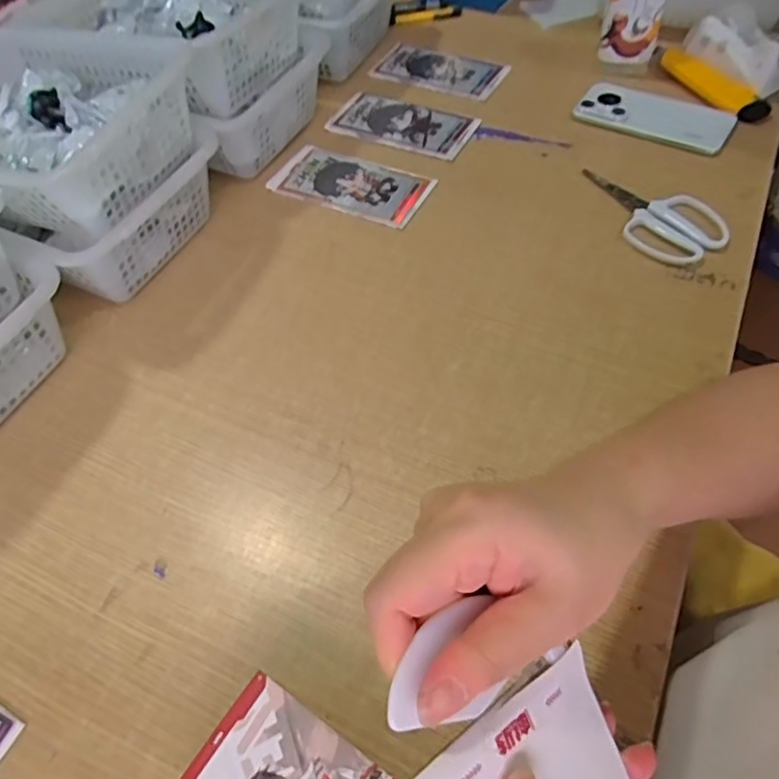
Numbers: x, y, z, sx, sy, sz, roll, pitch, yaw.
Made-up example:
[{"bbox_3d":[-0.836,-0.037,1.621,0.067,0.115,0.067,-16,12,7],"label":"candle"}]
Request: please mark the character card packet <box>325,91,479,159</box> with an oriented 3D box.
[{"bbox_3d":[0.015,-0.311,0.676,0.166,0.006,0.088,24,61,19],"label":"character card packet"}]

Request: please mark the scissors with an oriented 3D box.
[{"bbox_3d":[0.240,-0.169,0.555,0.151,0.012,0.084,35,65,24],"label":"scissors"}]

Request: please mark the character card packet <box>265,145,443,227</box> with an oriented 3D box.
[{"bbox_3d":[-0.041,-0.219,0.620,0.166,0.004,0.083,23,61,18],"label":"character card packet"}]

